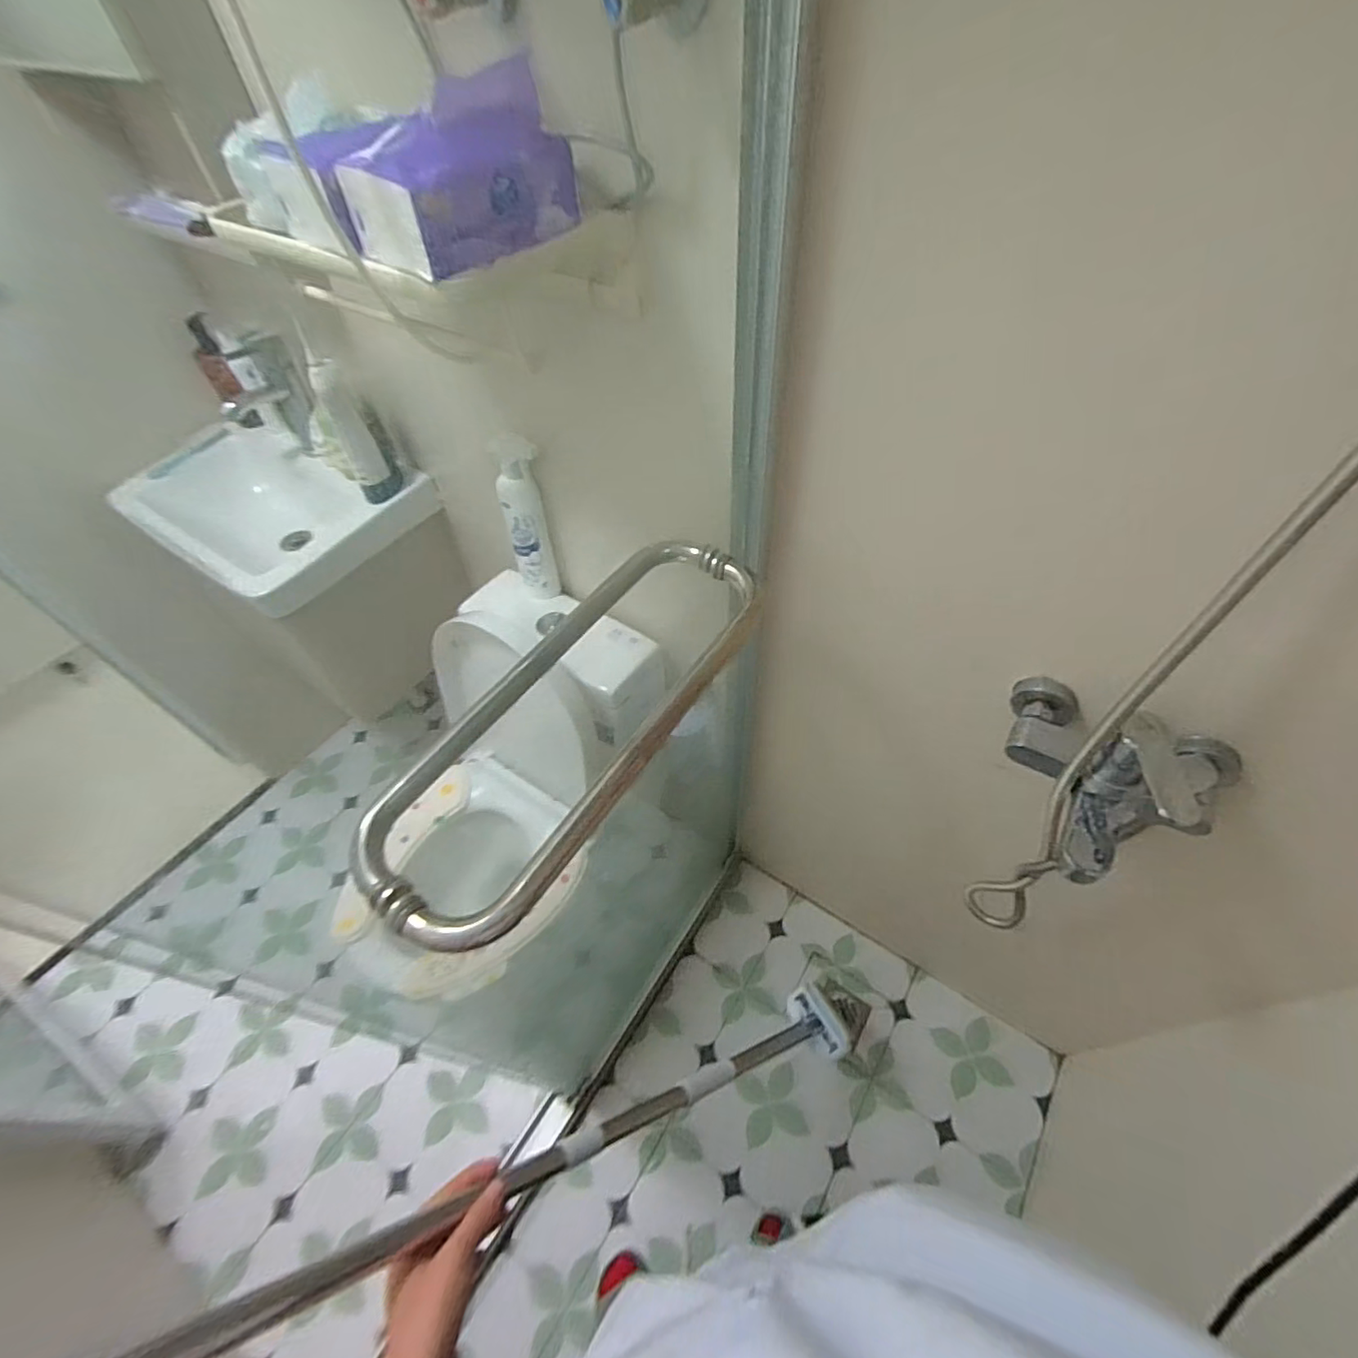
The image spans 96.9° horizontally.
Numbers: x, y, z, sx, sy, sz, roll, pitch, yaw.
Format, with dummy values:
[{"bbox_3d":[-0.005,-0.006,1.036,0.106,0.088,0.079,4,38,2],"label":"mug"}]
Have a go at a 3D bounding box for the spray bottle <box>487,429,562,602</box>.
[{"bbox_3d":[-0.242,-0.251,0.960,0.063,0.287,0.072,-27,55,-18],"label":"spray bottle"}]

